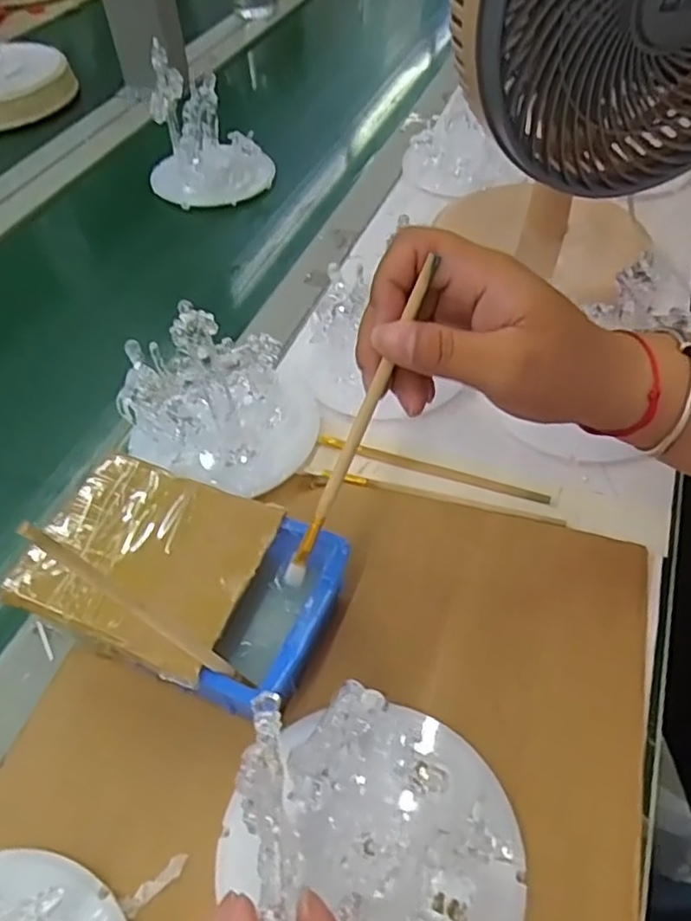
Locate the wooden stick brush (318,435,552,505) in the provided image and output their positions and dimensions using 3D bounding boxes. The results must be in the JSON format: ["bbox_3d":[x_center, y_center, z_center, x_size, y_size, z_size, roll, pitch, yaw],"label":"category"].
[{"bbox_3d":[0.055,0.005,0.444,0.157,0.004,0.008,16,52,16],"label":"wooden stick brush"}]

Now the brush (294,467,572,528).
[{"bbox_3d":[0.052,0.021,0.427,0.171,0.004,0.009,12,51,13],"label":"brush"}]

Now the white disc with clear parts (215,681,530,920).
[{"bbox_3d":[0.012,0.163,0.293,0.123,0.027,0.128,-1,49,2],"label":"white disc with clear parts"}]

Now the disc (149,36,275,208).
[{"bbox_3d":[-0.147,-0.348,0.694,0.121,0.120,0.116,-1,49,2],"label":"disc"}]

